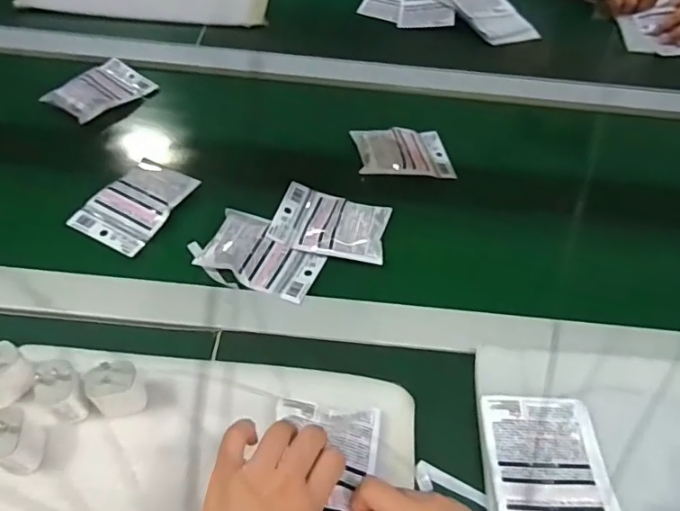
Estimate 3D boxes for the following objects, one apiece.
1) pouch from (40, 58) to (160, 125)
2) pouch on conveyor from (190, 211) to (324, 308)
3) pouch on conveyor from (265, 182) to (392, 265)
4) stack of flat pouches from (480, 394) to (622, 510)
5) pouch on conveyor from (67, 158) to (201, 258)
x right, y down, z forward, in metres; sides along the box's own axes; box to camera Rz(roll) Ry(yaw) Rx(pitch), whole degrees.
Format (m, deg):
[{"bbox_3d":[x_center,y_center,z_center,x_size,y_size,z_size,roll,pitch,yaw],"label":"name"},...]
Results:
[{"bbox_3d":[-0.343,-0.241,0.765,0.087,0.026,0.135,24,55,15],"label":"pouch"},{"bbox_3d":[-0.087,0.000,0.602,0.126,0.021,0.081,21,55,13],"label":"pouch on conveyor"},{"bbox_3d":[-0.010,-0.044,0.639,0.133,0.017,0.096,12,53,6],"label":"pouch on conveyor"},{"bbox_3d":[0.183,0.197,0.463,0.111,0.009,0.150,1,53,-2],"label":"stack of flat pouches"},{"bbox_3d":[-0.249,-0.066,0.637,0.092,0.028,0.124,24,55,14],"label":"pouch on conveyor"}]

